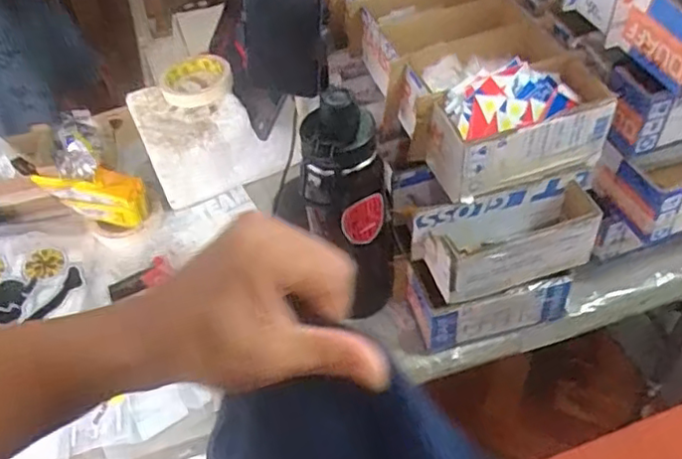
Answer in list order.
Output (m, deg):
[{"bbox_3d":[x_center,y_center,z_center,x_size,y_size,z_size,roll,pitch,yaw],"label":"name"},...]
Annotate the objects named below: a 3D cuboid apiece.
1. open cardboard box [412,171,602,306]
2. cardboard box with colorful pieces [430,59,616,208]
[{"bbox_3d":[0.167,0.007,0.627,0.179,0.073,0.072,-17,49,-9],"label":"open cardboard box"},{"bbox_3d":[0.166,-0.098,0.609,0.156,0.079,0.081,-17,49,-9],"label":"cardboard box with colorful pieces"}]

